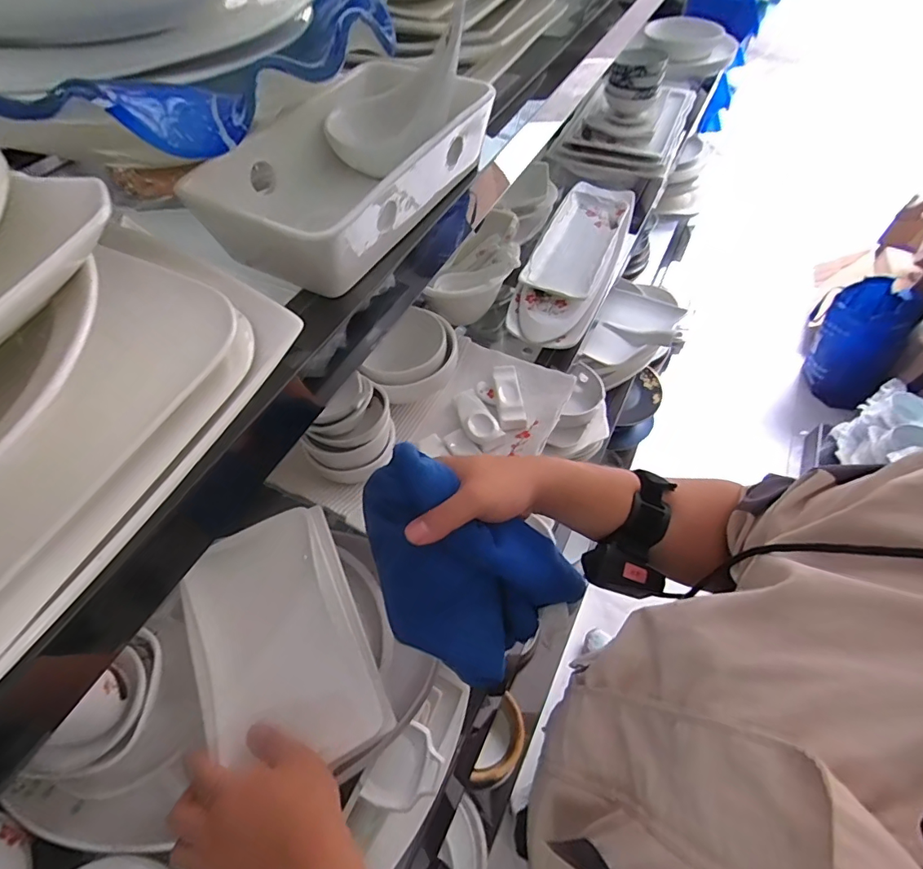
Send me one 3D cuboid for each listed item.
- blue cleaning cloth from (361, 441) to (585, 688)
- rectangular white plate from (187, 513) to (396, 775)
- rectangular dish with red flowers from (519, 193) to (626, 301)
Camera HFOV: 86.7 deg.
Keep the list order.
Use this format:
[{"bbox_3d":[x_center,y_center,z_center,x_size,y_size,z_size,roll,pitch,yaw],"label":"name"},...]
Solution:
[{"bbox_3d":[-0.001,0.118,0.410,0.209,0.069,0.132,35,88,-9],"label":"blue cleaning cloth"},{"bbox_3d":[-0.178,0.193,0.471,0.147,0.037,0.246,-22,58,-14],"label":"rectangular white plate"},{"bbox_3d":[0.205,-0.341,0.868,0.115,0.030,0.301,20,58,14],"label":"rectangular dish with red flowers"}]

